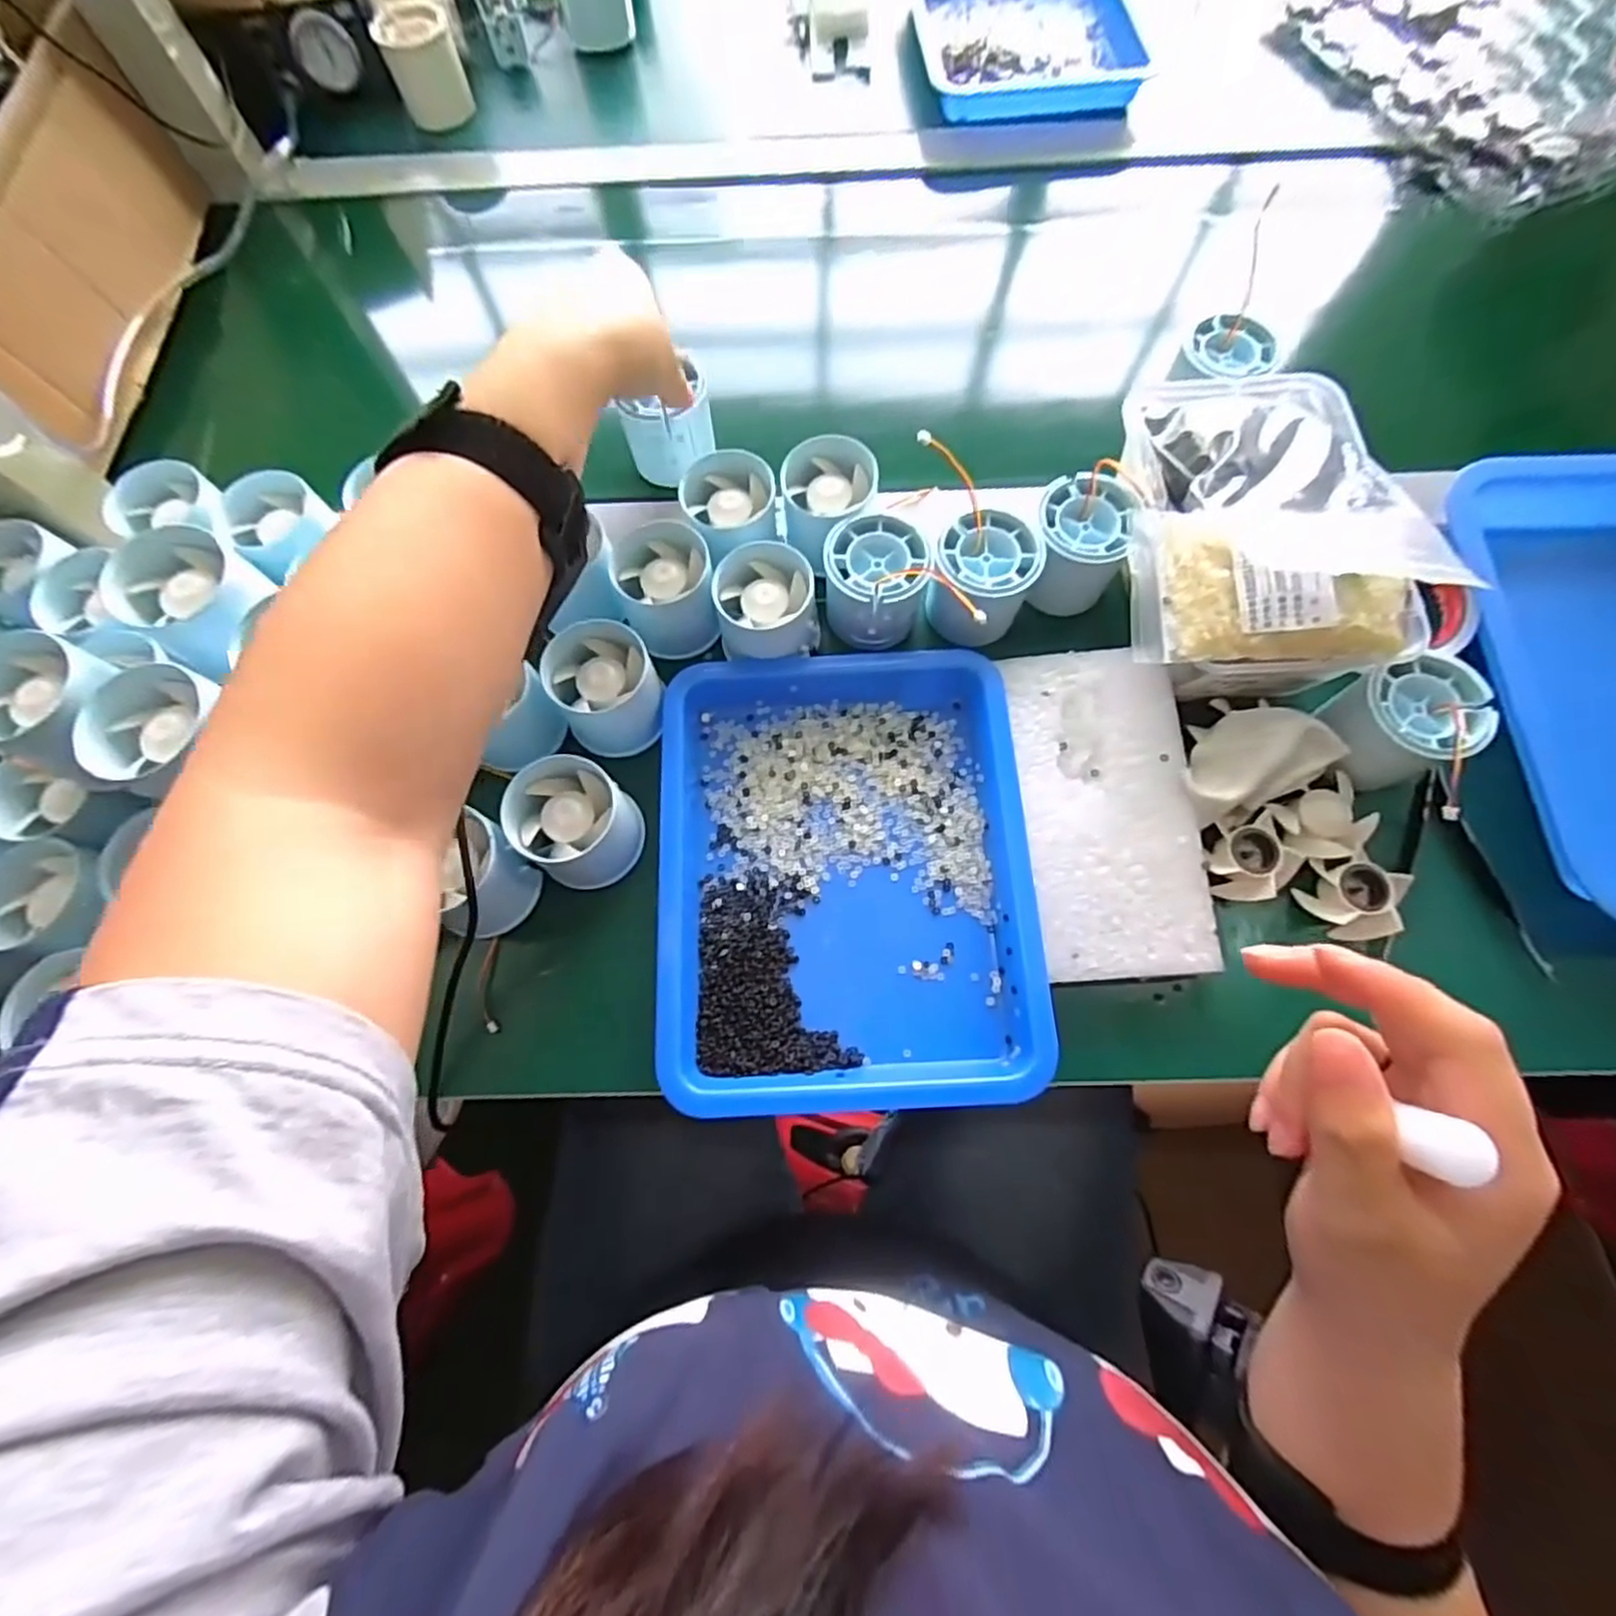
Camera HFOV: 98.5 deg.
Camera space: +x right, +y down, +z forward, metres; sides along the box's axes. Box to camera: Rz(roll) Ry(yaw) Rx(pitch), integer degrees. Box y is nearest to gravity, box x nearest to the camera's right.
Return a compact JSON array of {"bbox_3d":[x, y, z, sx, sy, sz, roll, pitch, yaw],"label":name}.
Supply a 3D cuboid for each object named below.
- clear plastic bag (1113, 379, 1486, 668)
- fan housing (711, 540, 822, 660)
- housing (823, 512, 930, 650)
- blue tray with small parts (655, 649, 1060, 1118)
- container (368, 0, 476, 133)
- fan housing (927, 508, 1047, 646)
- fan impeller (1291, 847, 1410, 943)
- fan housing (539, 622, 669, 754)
[{"bbox_3d":[0.224,-0.144,0.348,0.137,0.064,0.174,2,70,4],"label":"clear plastic bag"},{"bbox_3d":[-0.021,-0.107,0.371,0.051,0.045,0.046,-4,71,-1],"label":"fan housing"},{"bbox_3d":[0.036,-0.120,0.375,0.052,0.048,0.049,0,71,0],"label":"housing"},{"bbox_3d":[0.017,0.026,0.342,0.173,0.026,0.222,-2,71,-1],"label":"blue tray with small parts"},{"bbox_3d":[-0.300,-0.581,0.547,0.053,0.056,0.042,-24,71,-5],"label":"container"},{"bbox_3d":[0.093,-0.123,0.376,0.050,0.051,0.052,0,71,0],"label":"fan housing"},{"bbox_3d":[0.261,0.043,0.335,0.036,0.026,0.038,0,71,0],"label":"fan impeller"},{"bbox_3d":[-0.102,-0.061,0.357,0.051,0.041,0.056,0,71,0],"label":"fan housing"}]

